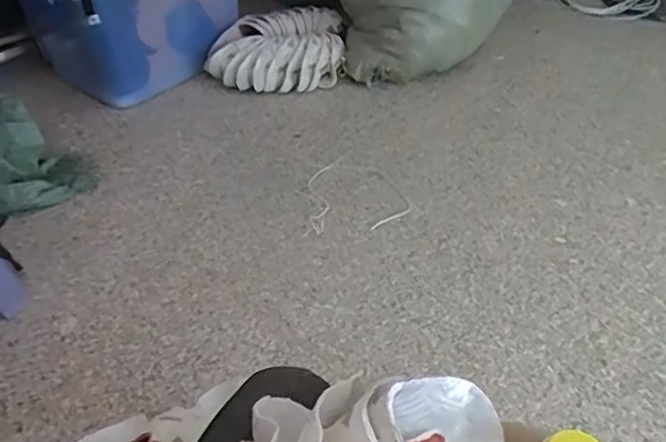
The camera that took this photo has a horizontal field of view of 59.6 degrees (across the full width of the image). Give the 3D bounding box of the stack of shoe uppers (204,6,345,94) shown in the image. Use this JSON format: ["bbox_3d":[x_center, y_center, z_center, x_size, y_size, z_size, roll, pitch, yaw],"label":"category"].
[{"bbox_3d":[-0.175,-0.539,1.848,0.413,0.145,0.326,3,42,4],"label":"stack of shoe uppers"}]

